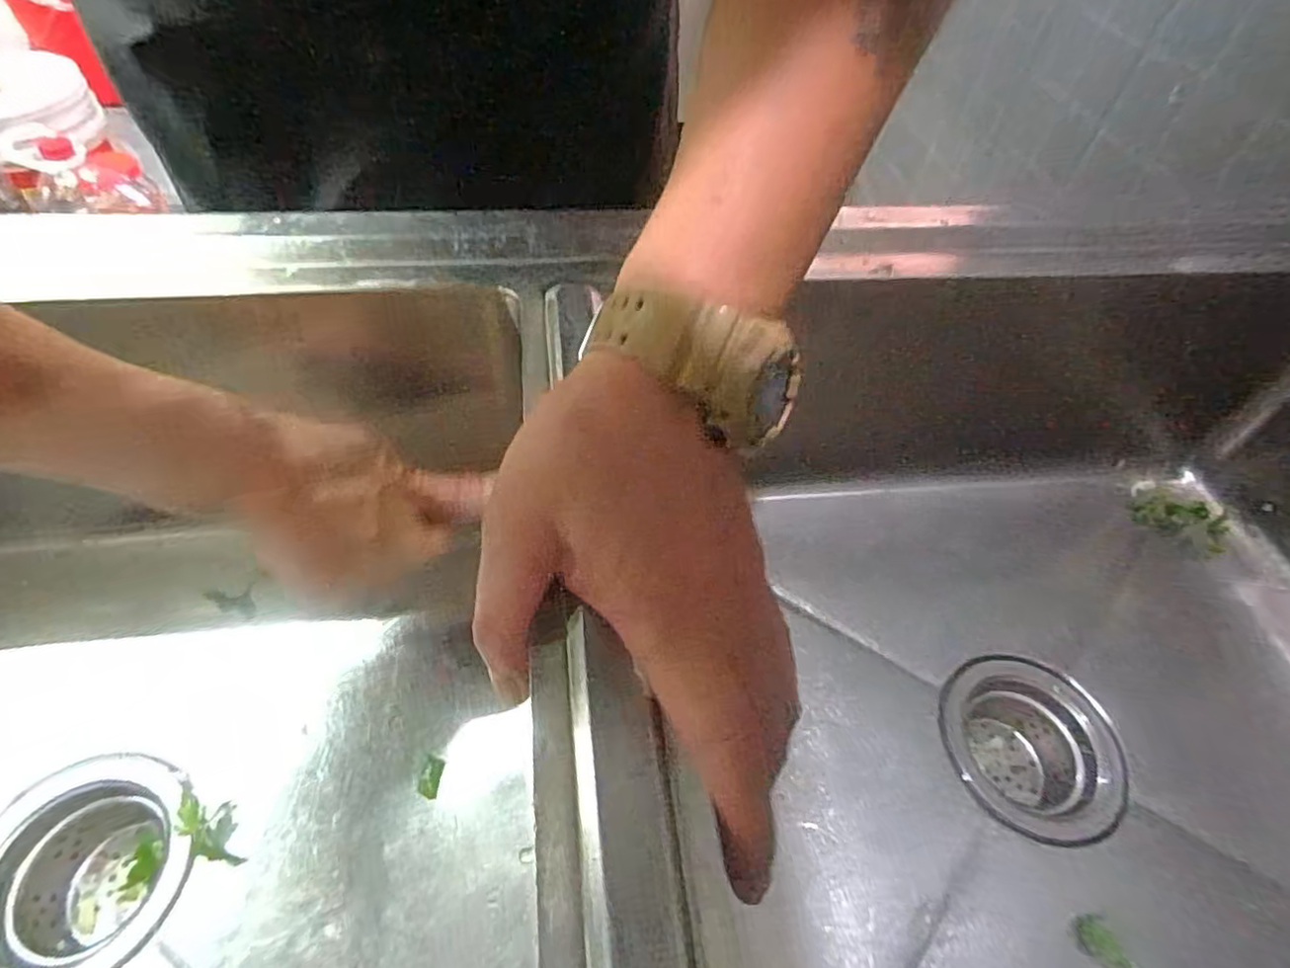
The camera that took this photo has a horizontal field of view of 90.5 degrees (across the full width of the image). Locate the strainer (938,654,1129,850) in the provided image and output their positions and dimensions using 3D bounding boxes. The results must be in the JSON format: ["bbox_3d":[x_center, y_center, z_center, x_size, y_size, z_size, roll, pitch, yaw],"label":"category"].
[{"bbox_3d":[0.245,0.177,0.423,0.109,0.057,0.112,2,52,-3],"label":"strainer"}]

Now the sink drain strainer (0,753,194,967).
[{"bbox_3d":[-0.300,0.215,0.353,0.109,0.055,0.113,2,52,-3],"label":"sink drain strainer"}]

